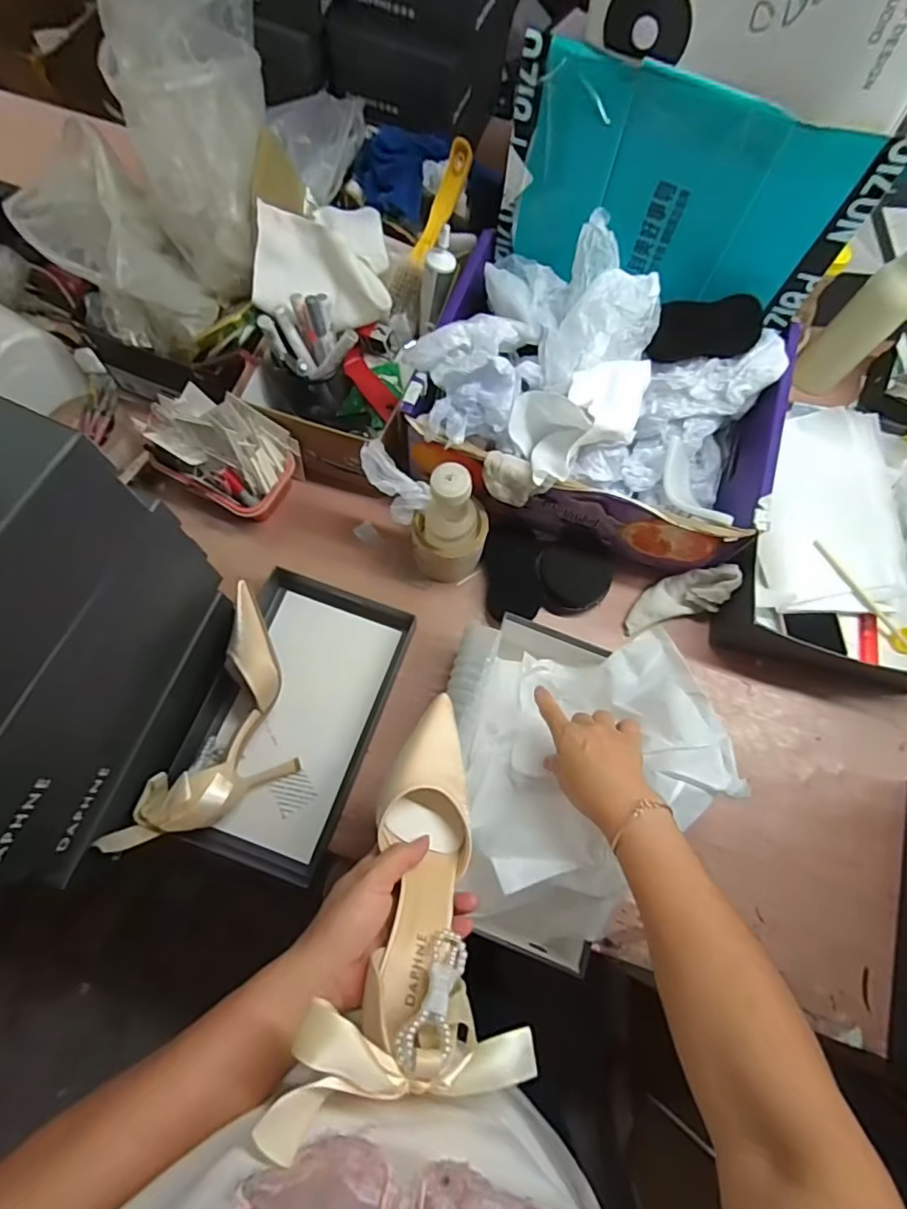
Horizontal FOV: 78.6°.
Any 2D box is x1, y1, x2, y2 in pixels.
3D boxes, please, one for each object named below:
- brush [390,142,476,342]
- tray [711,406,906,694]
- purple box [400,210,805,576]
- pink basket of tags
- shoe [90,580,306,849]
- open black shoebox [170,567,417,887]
[{"bbox_3d":[-0.032,-0.465,0.705,0.045,0.033,0.210,27,107,6],"label":"brush"},{"bbox_3d":[0.476,-0.075,0.680,0.283,0.104,0.320,16,72,3],"label":"tray"},{"bbox_3d":[0.166,-0.240,0.647,0.400,0.157,0.302,17,72,3],"label":"purple box"},{"bbox_3d":[-0.284,-0.187,0.671,0.176,0.110,0.105,27,73,6],"label":"pink basket of tags"},{"bbox_3d":[-0.224,0.132,0.586,0.120,0.088,0.274,20,72,4],"label":"shoe"},{"bbox_3d":[-0.180,0.123,0.626,0.179,0.048,0.306,20,72,4],"label":"open black shoebox"}]

